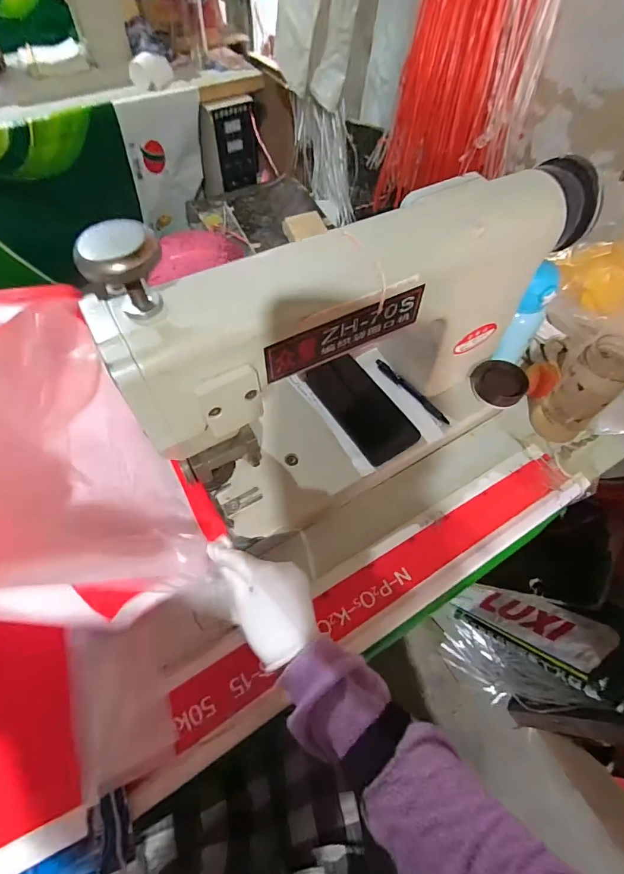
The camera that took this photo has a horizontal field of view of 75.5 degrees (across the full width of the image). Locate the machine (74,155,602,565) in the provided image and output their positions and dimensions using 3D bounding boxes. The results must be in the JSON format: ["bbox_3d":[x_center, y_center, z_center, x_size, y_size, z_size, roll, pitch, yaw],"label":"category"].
[{"bbox_3d":[0.056,-0.084,0.450,0.462,0.322,0.184,-28,62,-15],"label":"machine"}]

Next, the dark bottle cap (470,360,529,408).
[{"bbox_3d":[0.256,-0.075,0.558,0.074,0.010,0.058,38,103,28],"label":"dark bottle cap"}]

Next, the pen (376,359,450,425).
[{"bbox_3d":[0.139,-0.066,0.564,0.016,0.012,0.135,-37,64,-20],"label":"pen"}]

